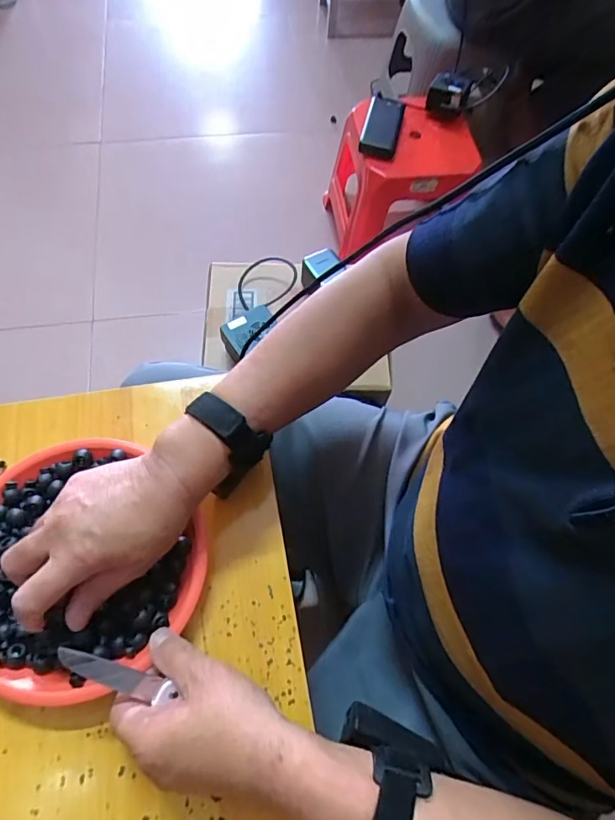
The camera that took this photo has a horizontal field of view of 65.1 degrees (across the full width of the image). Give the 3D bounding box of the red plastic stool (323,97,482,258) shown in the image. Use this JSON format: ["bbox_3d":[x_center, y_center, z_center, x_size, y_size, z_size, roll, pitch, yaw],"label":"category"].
[{"bbox_3d":[0.199,-0.501,1.114,0.267,0.316,0.252,-6,65,-6],"label":"red plastic stool"}]

